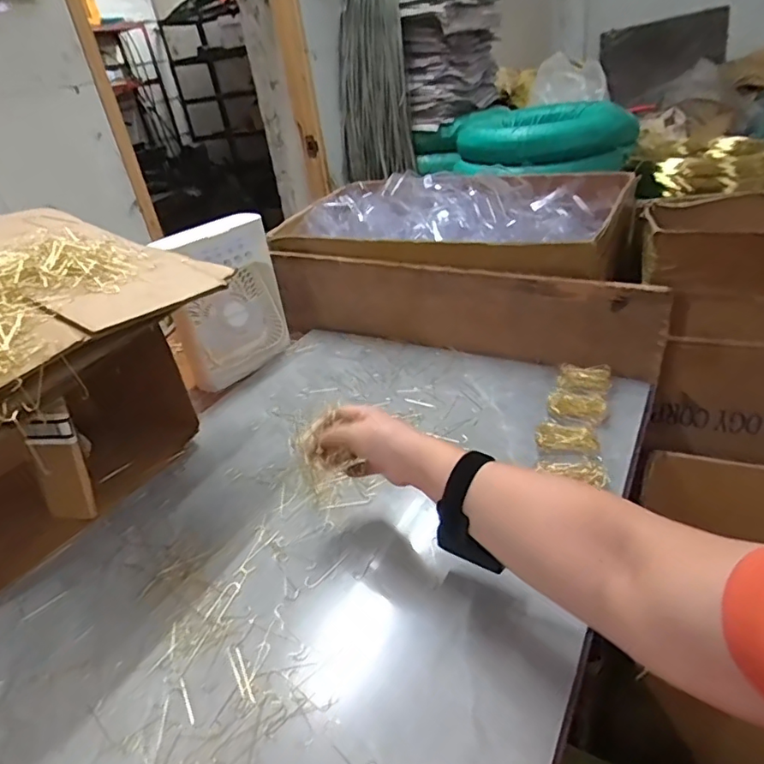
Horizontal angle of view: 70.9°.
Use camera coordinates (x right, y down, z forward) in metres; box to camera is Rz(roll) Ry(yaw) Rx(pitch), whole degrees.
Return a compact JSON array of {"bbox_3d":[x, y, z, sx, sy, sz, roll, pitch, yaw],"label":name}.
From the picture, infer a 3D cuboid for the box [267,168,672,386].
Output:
[{"bbox_3d":[0.155,-0.234,0.989,0.685,0.207,0.383,10,35,27],"label":"box"}]

